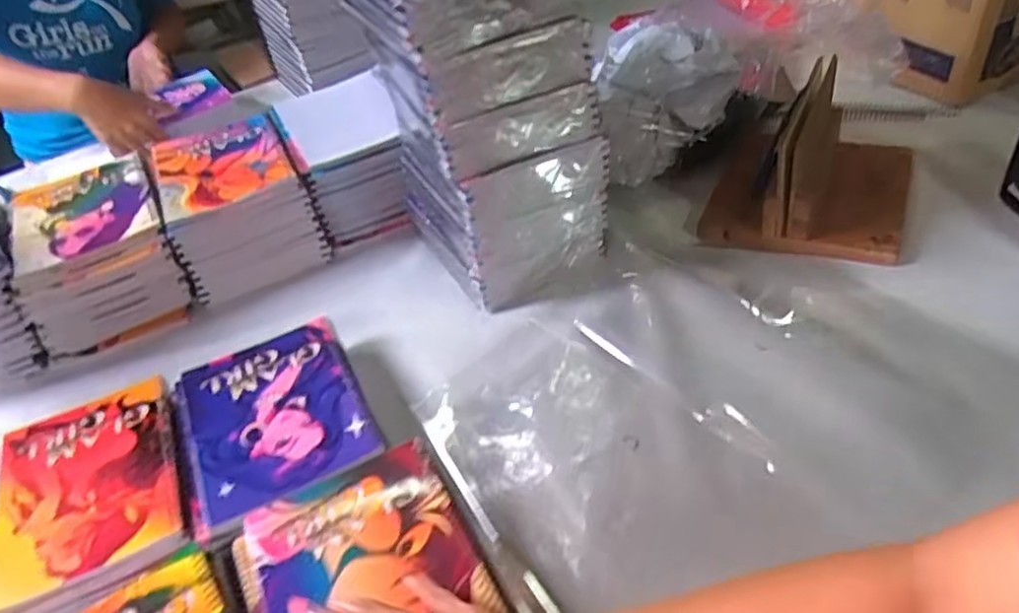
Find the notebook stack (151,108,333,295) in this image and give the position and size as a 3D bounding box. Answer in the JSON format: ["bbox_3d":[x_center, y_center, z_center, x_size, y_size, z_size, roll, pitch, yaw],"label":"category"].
[{"bbox_3d":[-0.322,-0.128,0.855,0.156,0.107,0.196,-22,43,-13],"label":"notebook stack"}]

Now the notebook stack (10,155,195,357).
[{"bbox_3d":[-0.476,-0.063,0.830,0.159,0.113,0.199,-24,44,-17],"label":"notebook stack"}]

